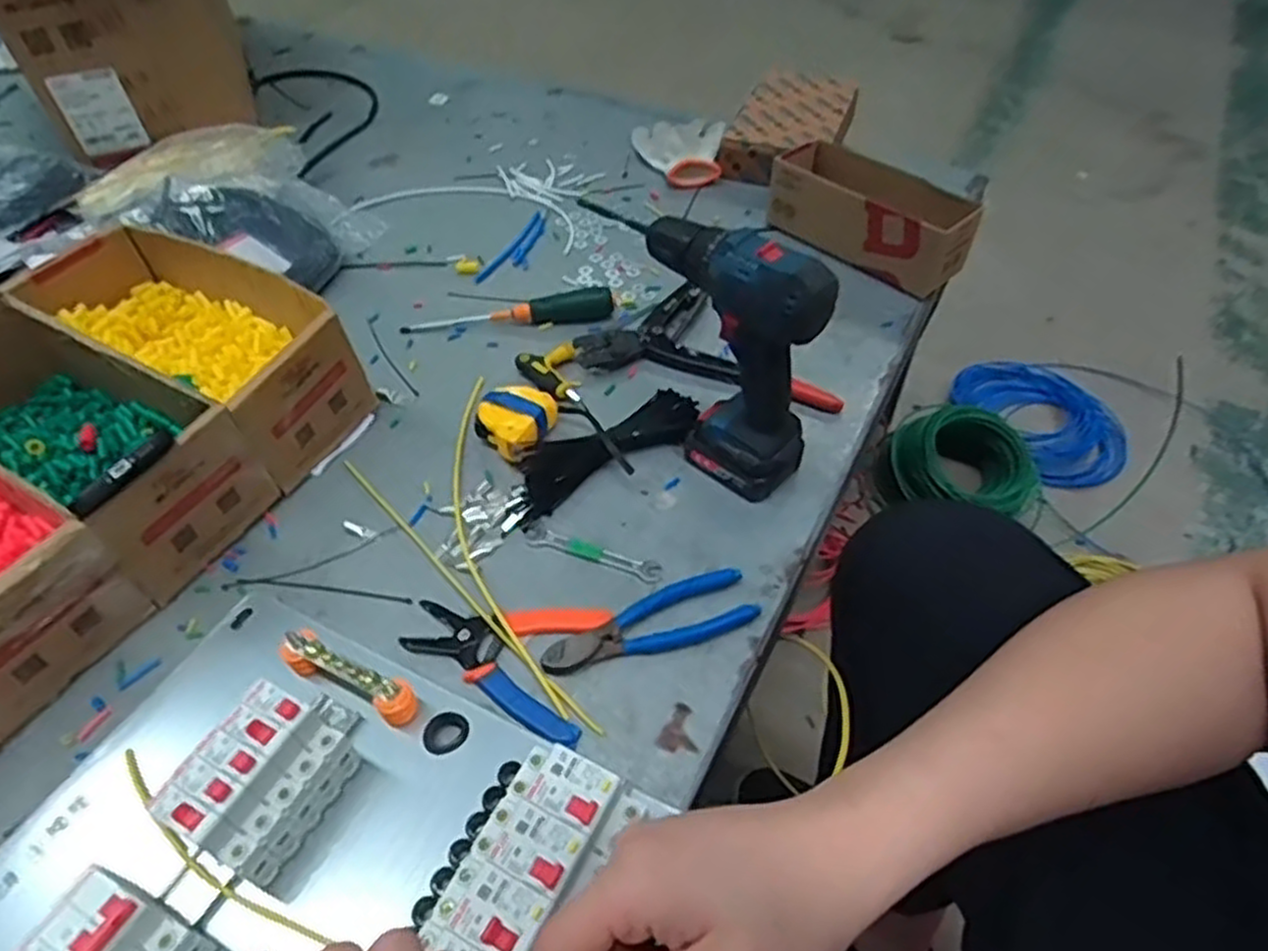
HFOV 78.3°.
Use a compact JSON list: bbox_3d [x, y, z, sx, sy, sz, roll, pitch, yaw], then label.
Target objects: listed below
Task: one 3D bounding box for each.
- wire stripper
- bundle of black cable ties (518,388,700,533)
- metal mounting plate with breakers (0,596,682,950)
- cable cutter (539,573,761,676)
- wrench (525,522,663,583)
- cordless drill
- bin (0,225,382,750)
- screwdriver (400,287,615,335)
[{"bbox_3d":[-0.101,0.132,0.566,0.144,0.011,0.110,8,50,7],"label":"wire stripper"},{"bbox_3d":[-0.024,-0.022,0.696,0.193,0.028,0.053,-28,55,-22],"label":"bundle of black cable ties"},{"bbox_3d":[-0.210,0.231,0.438,0.362,0.081,0.315,19,50,18],"label":"metal mounting plate with breakers"},{"bbox_3d":[0.012,0.113,0.581,0.160,0.014,0.048,-15,51,-12],"label":"cable cutter"},{"bbox_3d":[-0.034,0.062,0.631,0.113,0.007,0.022,18,52,15],"label":"wrench"},{"bbox_3d":[0.071,-0.100,0.633,0.174,0.214,0.066,35,58,30],"label":"cordless drill"},{"bbox_3d":[-0.505,0.006,0.613,0.342,0.111,0.532,26,54,21],"label":"bin"},{"bbox_3d":[-0.134,-0.176,0.832,0.223,0.027,0.027,-4,50,-3],"label":"screwdriver"}]

